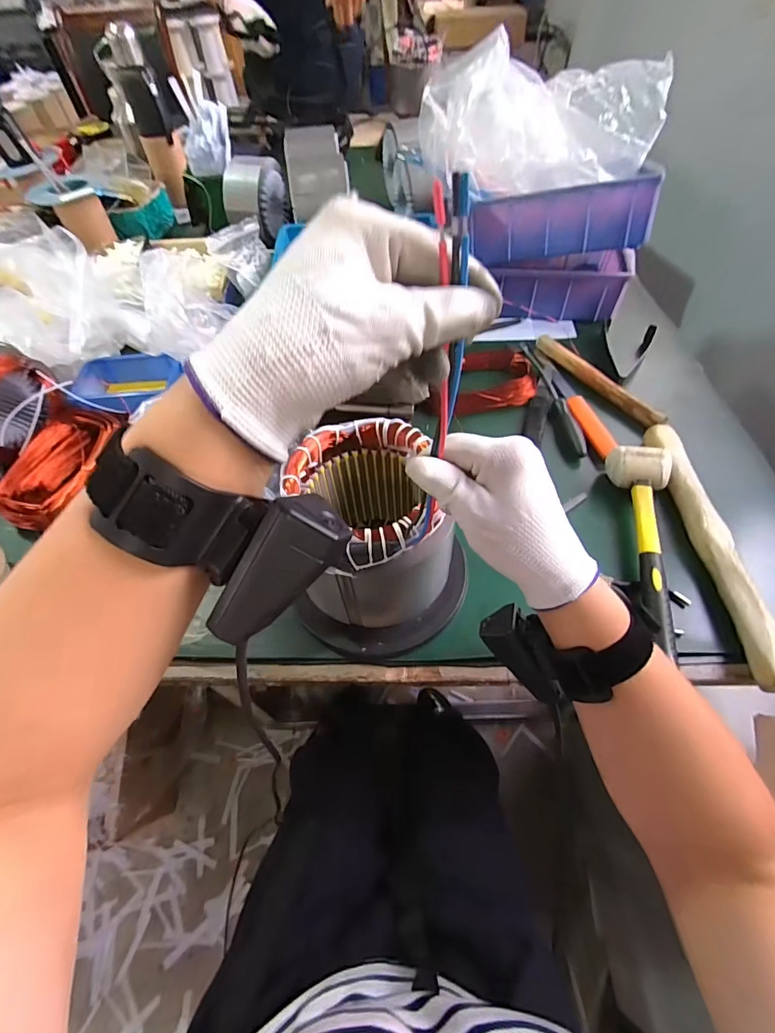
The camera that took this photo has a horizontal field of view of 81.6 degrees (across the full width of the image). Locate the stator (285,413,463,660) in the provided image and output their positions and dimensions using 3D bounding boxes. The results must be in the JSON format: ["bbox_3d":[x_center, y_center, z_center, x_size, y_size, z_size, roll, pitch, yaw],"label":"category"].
[{"bbox_3d":[-0.006,0.028,0.430,0.154,0.178,0.157,-2,56,3],"label":"stator"}]

